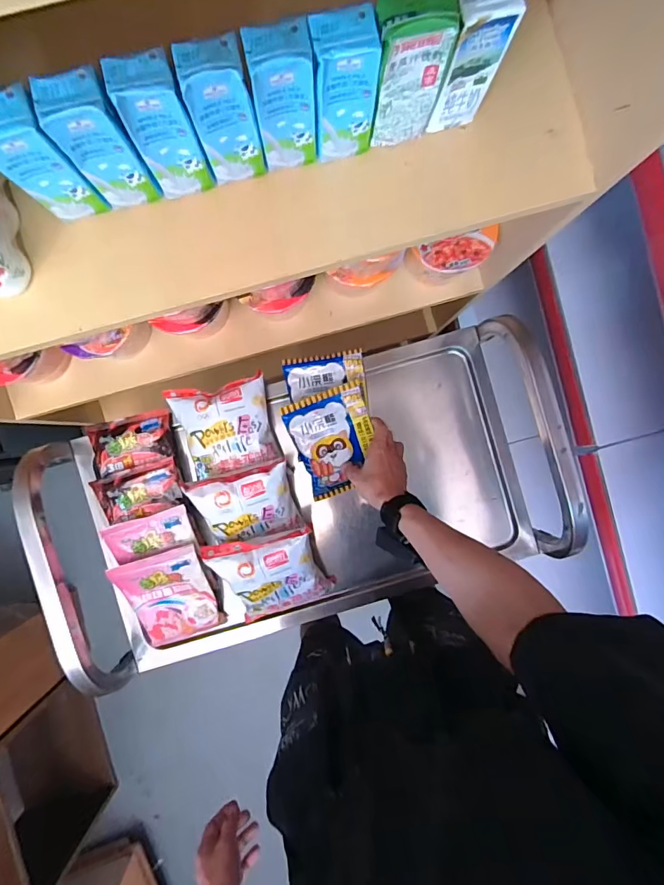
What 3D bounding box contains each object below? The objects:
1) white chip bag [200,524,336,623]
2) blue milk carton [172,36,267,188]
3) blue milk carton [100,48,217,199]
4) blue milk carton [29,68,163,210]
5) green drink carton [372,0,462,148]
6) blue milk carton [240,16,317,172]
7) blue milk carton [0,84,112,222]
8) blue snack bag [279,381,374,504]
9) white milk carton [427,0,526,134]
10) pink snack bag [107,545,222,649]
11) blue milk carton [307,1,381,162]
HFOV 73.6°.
[{"bbox_3d":[-0.085,0.203,0.668,0.156,0.055,0.173,-20,122,-2],"label":"white chip bag"},{"bbox_3d":[-0.090,-0.276,0.378,0.049,0.113,0.040,-13,91,-1],"label":"blue milk carton"},{"bbox_3d":[-0.141,-0.263,0.378,0.049,0.117,0.037,-12,91,-1],"label":"blue milk carton"},{"bbox_3d":[-0.192,-0.250,0.377,0.052,0.113,0.033,-16,91,-1],"label":"blue milk carton"},{"bbox_3d":[0.064,-0.314,0.378,0.060,0.126,0.035,-15,91,-1],"label":"green drink carton"},{"bbox_3d":[-0.040,-0.288,0.379,0.049,0.114,0.035,-10,90,-1],"label":"blue milk carton"},{"bbox_3d":[-0.243,-0.234,0.374,0.051,0.115,0.031,-22,91,-1],"label":"blue milk carton"},{"bbox_3d":[0.006,-0.001,0.711,0.124,0.030,0.165,-21,103,-3],"label":"blue snack bag"},{"bbox_3d":[0.117,-0.332,0.385,0.048,0.116,0.034,-14,91,-1],"label":"white milk carton"},{"bbox_3d":[-0.254,0.239,0.706,0.134,0.040,0.159,-18,112,4],"label":"pink snack bag"},{"bbox_3d":[0.011,-0.300,0.381,0.052,0.114,0.035,-11,91,-1],"label":"blue milk carton"}]

